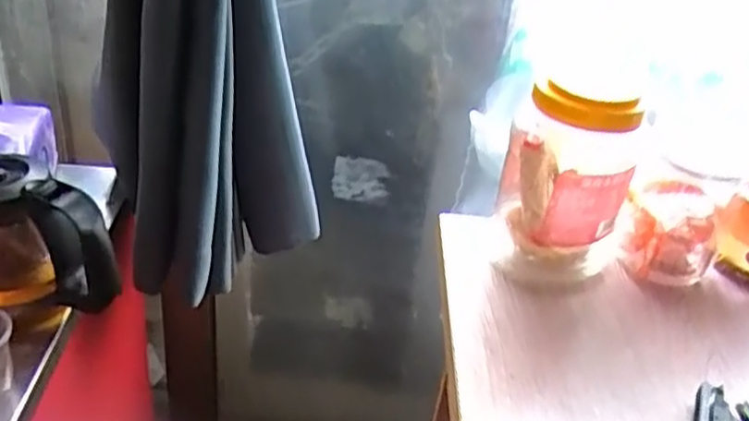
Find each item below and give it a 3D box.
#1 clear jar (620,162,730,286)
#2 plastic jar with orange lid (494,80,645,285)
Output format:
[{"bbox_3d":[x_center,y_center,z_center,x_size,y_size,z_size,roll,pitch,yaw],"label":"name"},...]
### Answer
[{"bbox_3d":[0.257,0.012,0.626,0.078,0.081,0.094,20,35,20],"label":"clear jar"},{"bbox_3d":[0.154,-0.020,0.581,0.099,0.154,0.078,17,34,15],"label":"plastic jar with orange lid"}]

